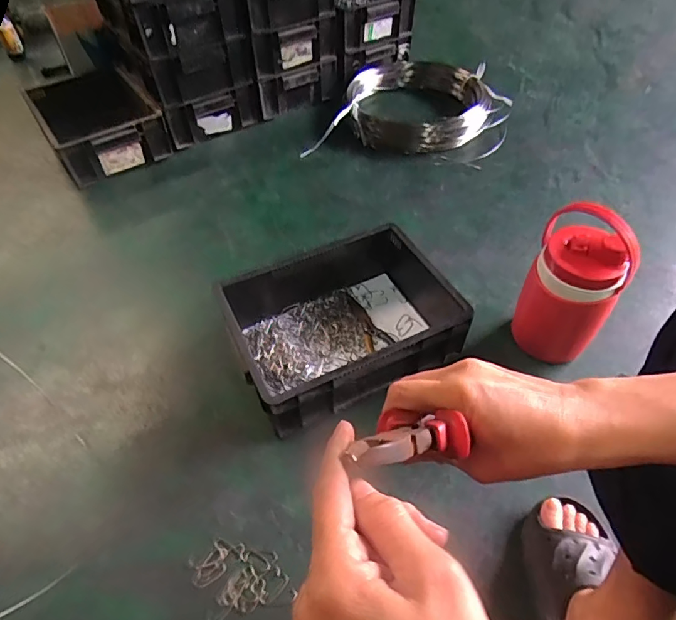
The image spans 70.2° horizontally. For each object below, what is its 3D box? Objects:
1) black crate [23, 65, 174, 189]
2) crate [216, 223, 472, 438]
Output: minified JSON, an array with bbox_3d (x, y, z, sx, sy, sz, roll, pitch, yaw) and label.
[{"bbox_3d":[-0.601,-0.470,1.217,0.247,0.124,0.330,-28,55,-22],"label":"black crate"},{"bbox_3d":[0.011,0.014,0.788,0.360,0.121,0.274,-17,51,-15],"label":"crate"}]

